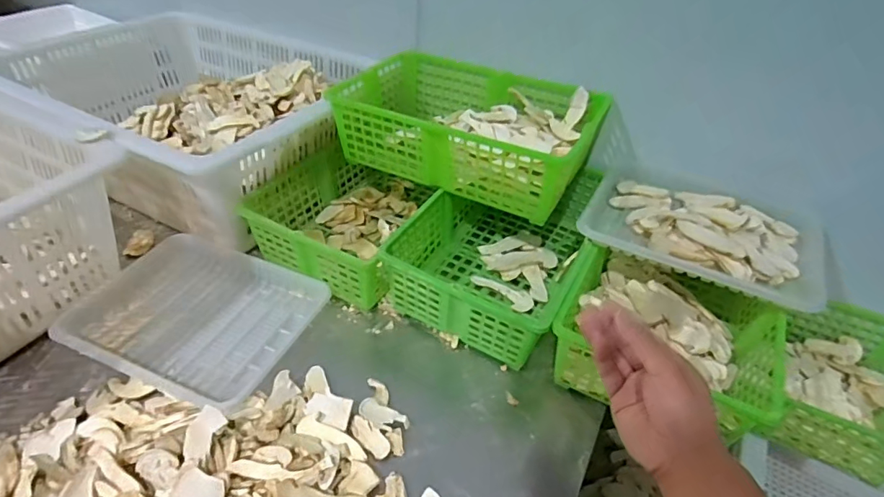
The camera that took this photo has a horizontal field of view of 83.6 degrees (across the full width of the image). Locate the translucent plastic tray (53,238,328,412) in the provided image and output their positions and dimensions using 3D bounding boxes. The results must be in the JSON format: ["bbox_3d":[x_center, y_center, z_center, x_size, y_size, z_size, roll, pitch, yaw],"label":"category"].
[{"bbox_3d":[-0.299,0.077,0.606,0.255,0.034,0.200,18,44,13],"label":"translucent plastic tray"}]

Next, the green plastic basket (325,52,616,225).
[{"bbox_3d":[0.031,-0.176,0.703,0.348,0.096,0.214,22,43,18],"label":"green plastic basket"}]

